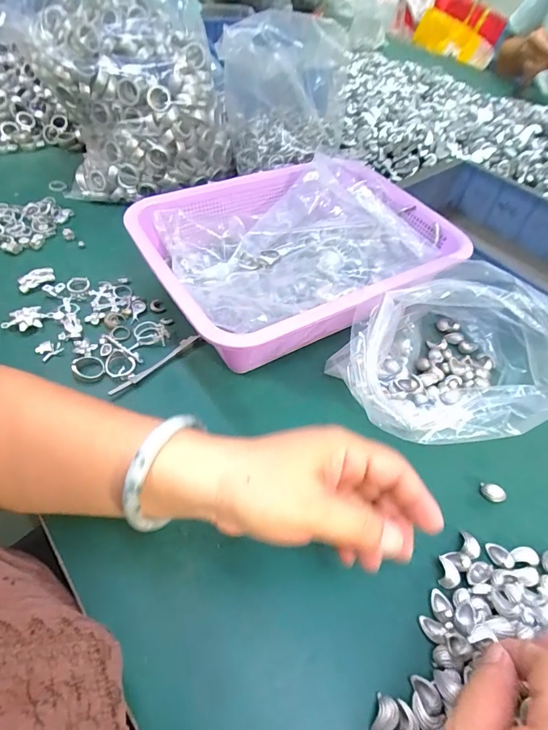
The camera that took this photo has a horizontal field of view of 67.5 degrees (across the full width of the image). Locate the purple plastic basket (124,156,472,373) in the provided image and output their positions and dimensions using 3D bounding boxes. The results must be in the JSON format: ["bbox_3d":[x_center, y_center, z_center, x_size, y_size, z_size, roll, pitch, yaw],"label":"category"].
[{"bbox_3d":[0.025,-0.115,0.434,0.298,0.081,0.222,-24,57,-23],"label":"purple plastic basket"}]

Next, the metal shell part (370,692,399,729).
[{"bbox_3d":[0.064,0.202,0.235,0.012,0.007,0.019,20,52,11],"label":"metal shell part"}]

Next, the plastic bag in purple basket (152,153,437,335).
[{"bbox_3d":[0.021,-0.127,0.440,0.260,0.088,0.179,-20,56,-20],"label":"plastic bag in purple basket"}]

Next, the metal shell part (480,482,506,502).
[{"bbox_3d":[0.176,0.102,0.327,0.019,0.007,0.011,25,53,15],"label":"metal shell part"}]

